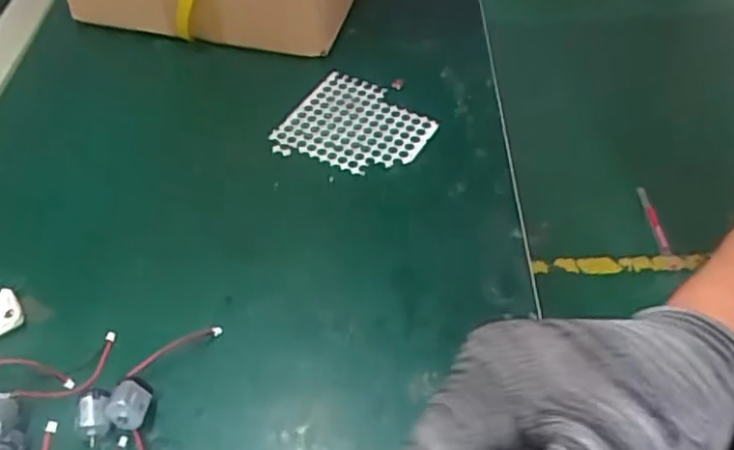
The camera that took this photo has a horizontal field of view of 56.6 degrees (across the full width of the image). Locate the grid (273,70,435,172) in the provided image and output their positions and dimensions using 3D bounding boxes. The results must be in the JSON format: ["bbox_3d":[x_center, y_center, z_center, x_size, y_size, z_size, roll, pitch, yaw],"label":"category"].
[{"bbox_3d":[-0.009,-0.073,0.518,0.101,0.005,0.092,26,57,18],"label":"grid"}]

